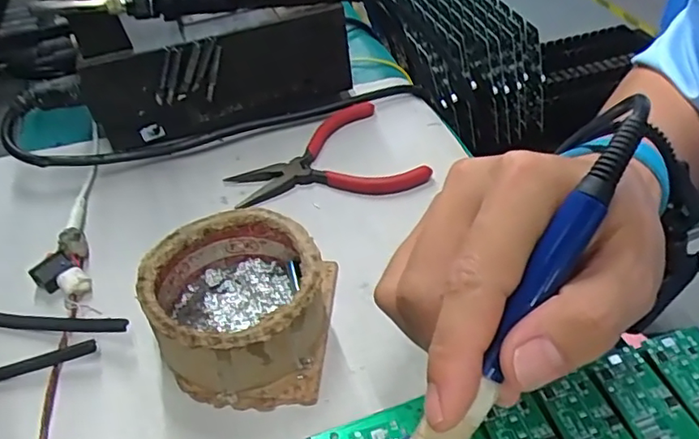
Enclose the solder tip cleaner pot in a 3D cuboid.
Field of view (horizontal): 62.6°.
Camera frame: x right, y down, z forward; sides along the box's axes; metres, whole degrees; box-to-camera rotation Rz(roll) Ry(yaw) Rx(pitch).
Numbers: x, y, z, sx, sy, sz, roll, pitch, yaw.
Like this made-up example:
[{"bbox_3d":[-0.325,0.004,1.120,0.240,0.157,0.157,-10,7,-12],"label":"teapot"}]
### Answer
[{"bbox_3d":[-0.054,0.040,0.282,0.083,0.045,0.084,2,45,5],"label":"solder tip cleaner pot"}]

